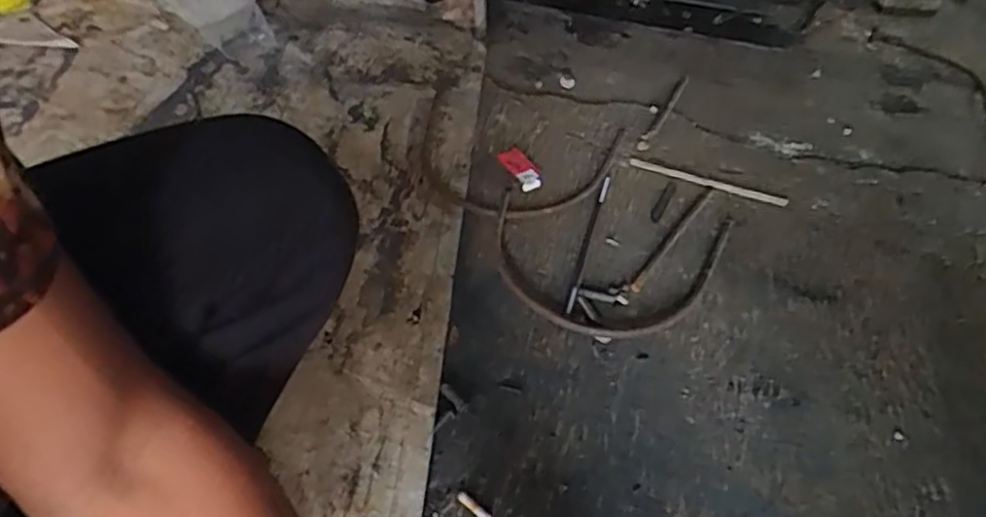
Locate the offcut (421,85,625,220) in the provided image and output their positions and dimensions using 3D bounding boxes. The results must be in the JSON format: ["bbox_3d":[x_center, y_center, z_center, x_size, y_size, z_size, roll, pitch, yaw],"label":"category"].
[{"bbox_3d":[0.003,-0.160,1.043,0.340,0.017,0.277,20,50,19],"label":"offcut"}]

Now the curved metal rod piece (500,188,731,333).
[{"bbox_3d":[0.145,0.009,0.871,0.300,0.024,0.228,10,44,6],"label":"curved metal rod piece"}]

